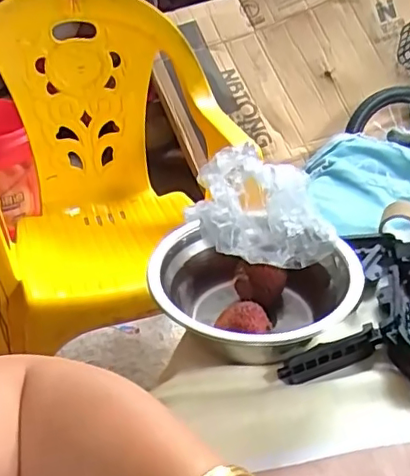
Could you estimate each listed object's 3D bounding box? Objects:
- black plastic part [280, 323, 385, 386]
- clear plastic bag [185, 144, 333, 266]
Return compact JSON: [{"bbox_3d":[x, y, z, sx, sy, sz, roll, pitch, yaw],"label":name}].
[{"bbox_3d":[0.081,0.074,0.366,0.072,0.017,0.013,-14,38,-19],"label":"black plastic part"},{"bbox_3d":[0.039,-0.021,0.402,0.091,0.056,0.070,-6,35,-8],"label":"clear plastic bag"}]

